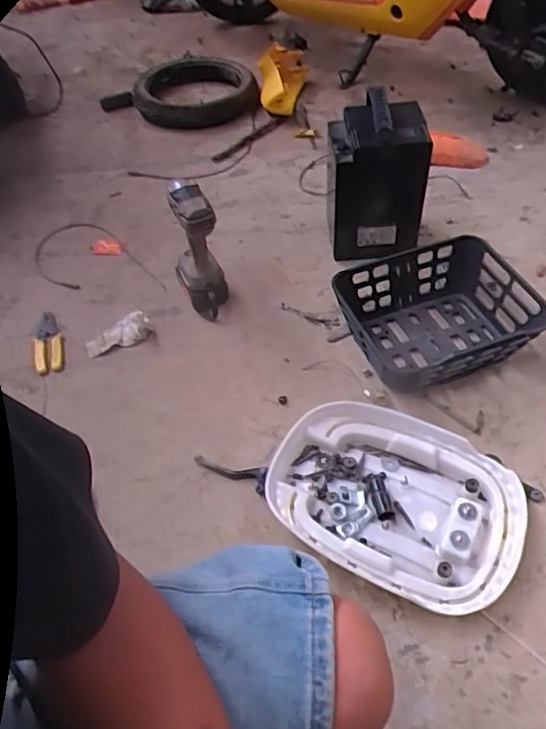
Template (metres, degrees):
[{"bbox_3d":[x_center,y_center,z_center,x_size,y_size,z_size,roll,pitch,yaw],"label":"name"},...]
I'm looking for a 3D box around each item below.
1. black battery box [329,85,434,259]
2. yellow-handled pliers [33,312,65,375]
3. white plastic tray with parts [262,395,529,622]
[{"bbox_3d":[0.190,-0.337,1.078,0.170,0.282,0.119,-2,52,0],"label":"black battery box"},{"bbox_3d":[-0.413,-0.045,1.057,0.053,0.018,0.141,-14,52,-12],"label":"yellow-handled pliers"},{"bbox_3d":[0.176,0.195,0.844,0.348,0.047,0.268,17,52,12],"label":"white plastic tray with parts"}]

